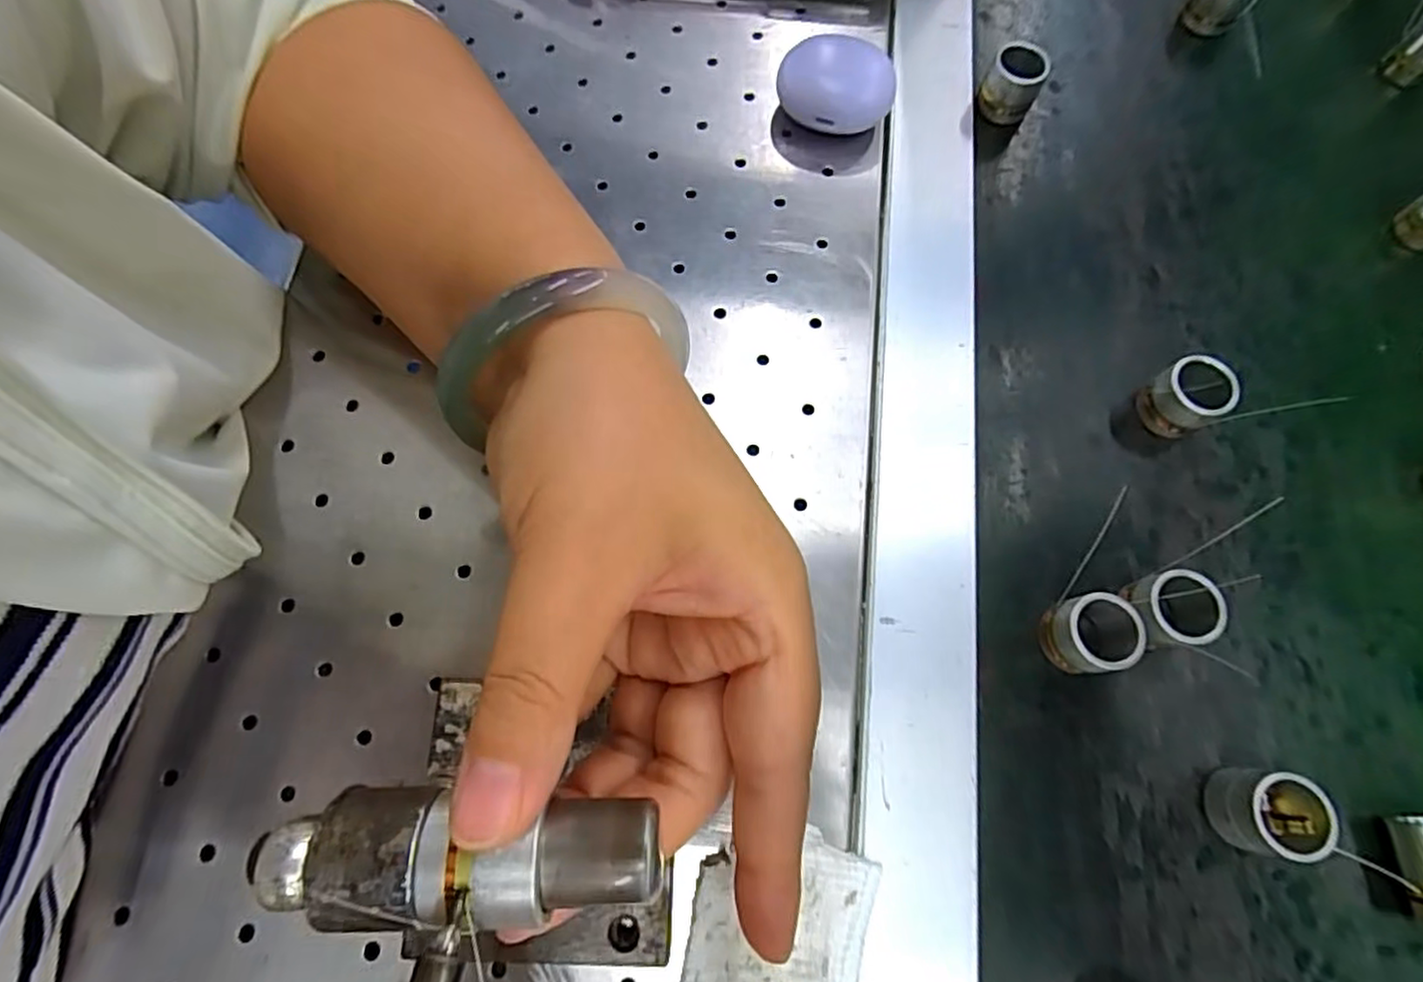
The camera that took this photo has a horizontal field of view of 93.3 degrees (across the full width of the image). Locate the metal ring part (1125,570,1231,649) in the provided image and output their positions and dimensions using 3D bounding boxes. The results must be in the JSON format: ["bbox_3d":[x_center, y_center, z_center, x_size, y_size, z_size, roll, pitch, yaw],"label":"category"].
[{"bbox_3d":[0.156,0.042,0.232,0.028,0.025,0.024,-13,72,-6],"label":"metal ring part"}]

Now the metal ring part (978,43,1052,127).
[{"bbox_3d":[0.138,-0.186,0.306,0.023,0.023,0.021,1,71,-2],"label":"metal ring part"}]

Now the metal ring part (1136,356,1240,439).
[{"bbox_3d":[0.183,-0.036,0.259,0.019,0.026,0.023,-32,75,-12],"label":"metal ring part"}]

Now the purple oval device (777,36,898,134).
[{"bbox_3d":[0.056,-0.179,0.300,0.051,0.026,0.031,1,71,-2],"label":"purple oval device"}]

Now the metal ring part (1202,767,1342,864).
[{"bbox_3d":[0.174,0.101,0.210,0.021,0.028,0.024,22,72,6],"label":"metal ring part"}]

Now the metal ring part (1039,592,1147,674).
[{"bbox_3d":[0.129,0.049,0.229,0.023,0.025,0.024,1,71,-2],"label":"metal ring part"}]

